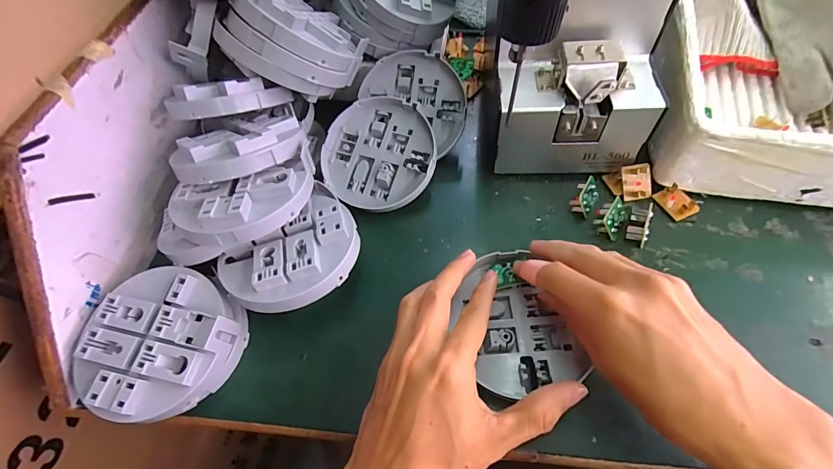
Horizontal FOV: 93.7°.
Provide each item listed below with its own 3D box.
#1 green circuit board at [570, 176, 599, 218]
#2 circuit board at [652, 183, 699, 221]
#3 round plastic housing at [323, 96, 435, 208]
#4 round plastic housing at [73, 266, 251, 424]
[{"bbox_3d":[0.145,-0.033,0.336,0.013,0.023,0.029,7,51,53],"label":"green circuit board"},{"bbox_3d":[0.219,-0.027,0.330,0.022,0.013,0.029,-21,58,-9],"label":"circuit board"},{"bbox_3d":[-0.033,-0.074,0.356,0.102,0.015,0.103,-3,78,13],"label":"round plastic housing"},{"bbox_3d":[-0.178,0.078,0.276,0.091,0.049,0.096,-2,57,4],"label":"round plastic housing"}]

